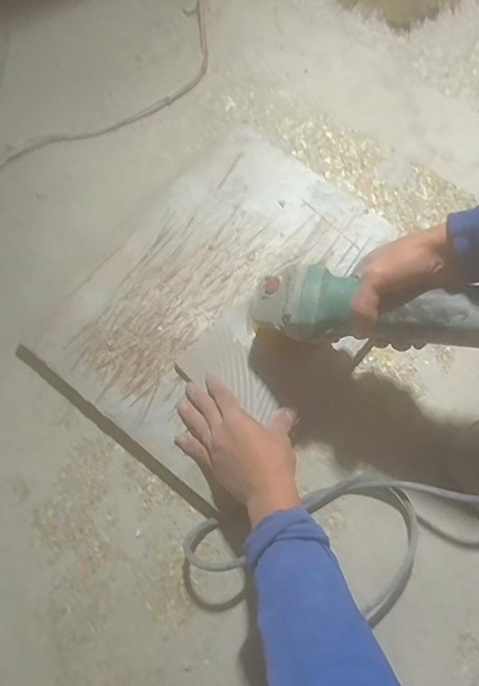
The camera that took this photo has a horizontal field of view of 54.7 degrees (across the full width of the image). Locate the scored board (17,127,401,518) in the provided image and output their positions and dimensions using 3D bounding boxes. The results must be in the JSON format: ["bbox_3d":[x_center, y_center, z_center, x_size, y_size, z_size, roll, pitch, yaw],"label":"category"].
[{"bbox_3d":[-0.009,-0.053,0.583,0.317,0.032,0.427,39,77,12],"label":"scored board"}]

